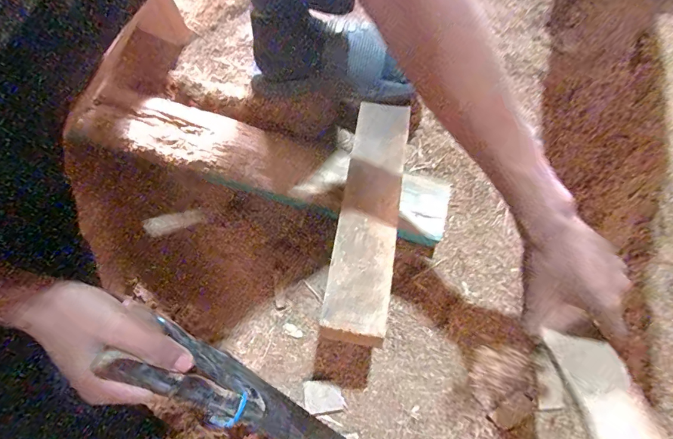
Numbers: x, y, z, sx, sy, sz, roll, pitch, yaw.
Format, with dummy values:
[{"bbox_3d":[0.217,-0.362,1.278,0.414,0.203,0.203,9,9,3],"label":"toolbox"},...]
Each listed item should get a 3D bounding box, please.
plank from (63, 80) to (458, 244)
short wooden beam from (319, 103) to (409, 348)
[{"bbox_3d":[-0.095,-0.079,0.569,0.501,0.058,0.102,15,77,3],"label":"plank"},{"bbox_3d":[0.037,-0.013,0.466,0.064,0.023,0.305,10,61,2],"label":"short wooden beam"}]

